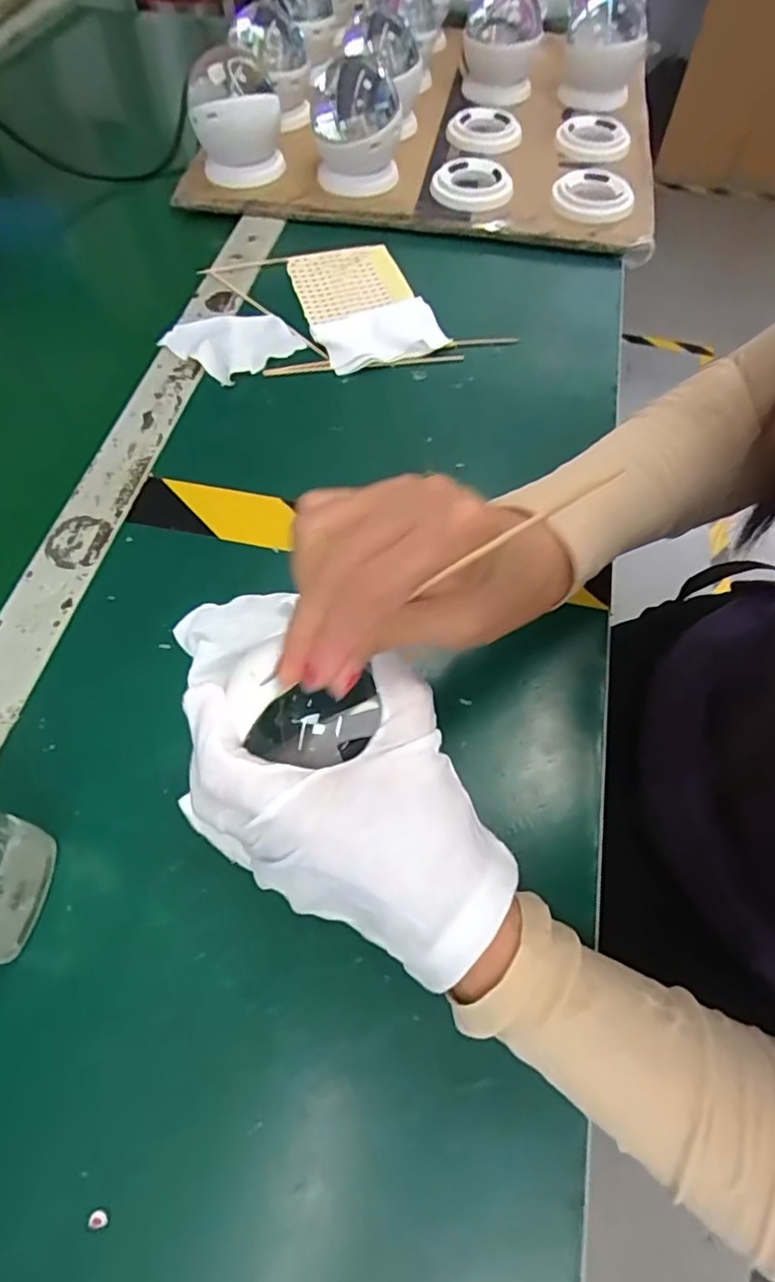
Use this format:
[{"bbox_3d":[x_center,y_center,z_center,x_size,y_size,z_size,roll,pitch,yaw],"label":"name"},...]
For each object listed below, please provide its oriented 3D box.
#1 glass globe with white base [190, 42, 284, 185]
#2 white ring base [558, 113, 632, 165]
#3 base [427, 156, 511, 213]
[{"bbox_3d":[-0.128,-0.445,0.512,0.073,0.073,0.066,-11,61,-8],"label":"glass globe with white base"},{"bbox_3d":[0.194,-0.485,0.579,0.068,0.017,0.066,1,60,-1],"label":"white ring base"},{"bbox_3d":[0.072,-0.407,0.532,0.069,0.013,0.070,-6,60,-5],"label":"base"}]

